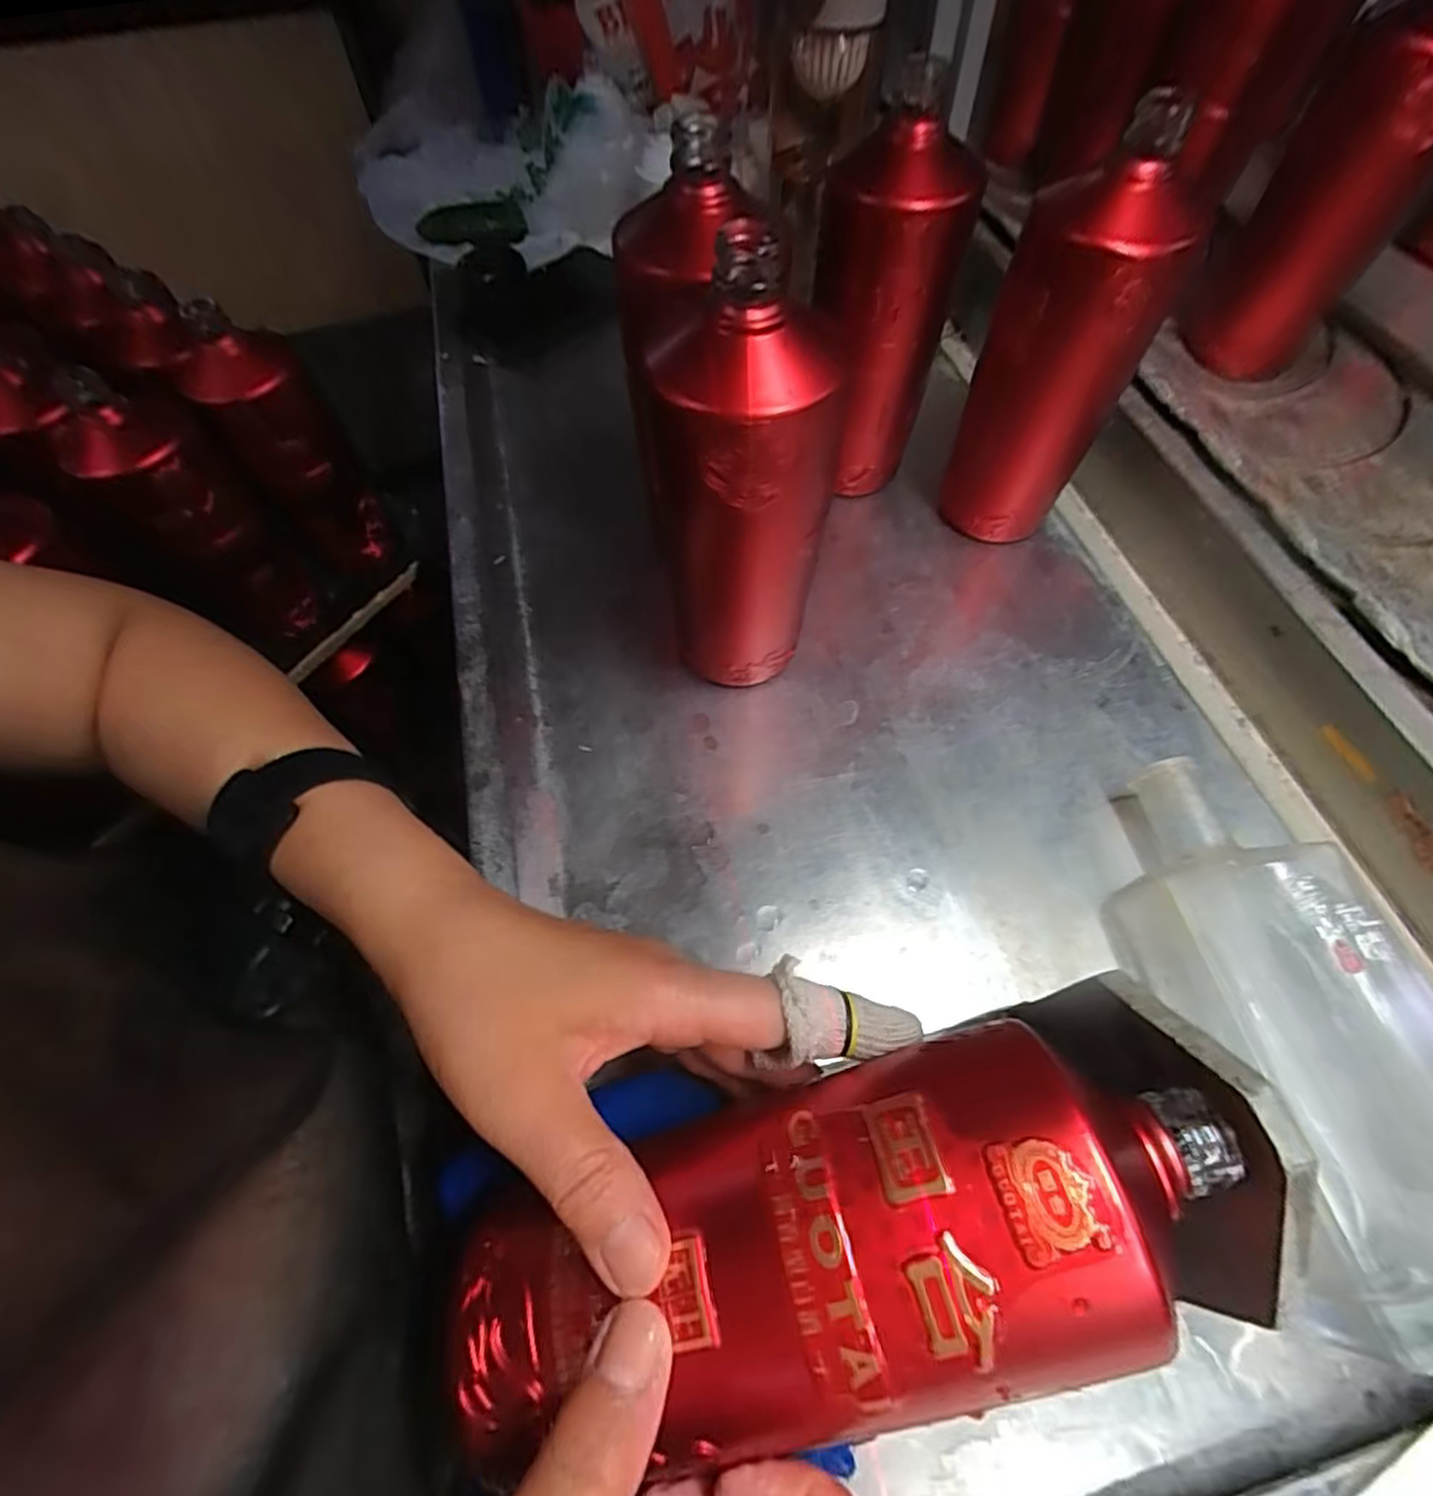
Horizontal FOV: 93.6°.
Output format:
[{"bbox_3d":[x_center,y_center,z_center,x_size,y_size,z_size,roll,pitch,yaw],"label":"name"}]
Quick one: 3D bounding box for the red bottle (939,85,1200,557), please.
[{"bbox_3d":[0.196,-0.228,0.405,0.077,0.208,0.069,-7,62,0],"label":"red bottle"}]

